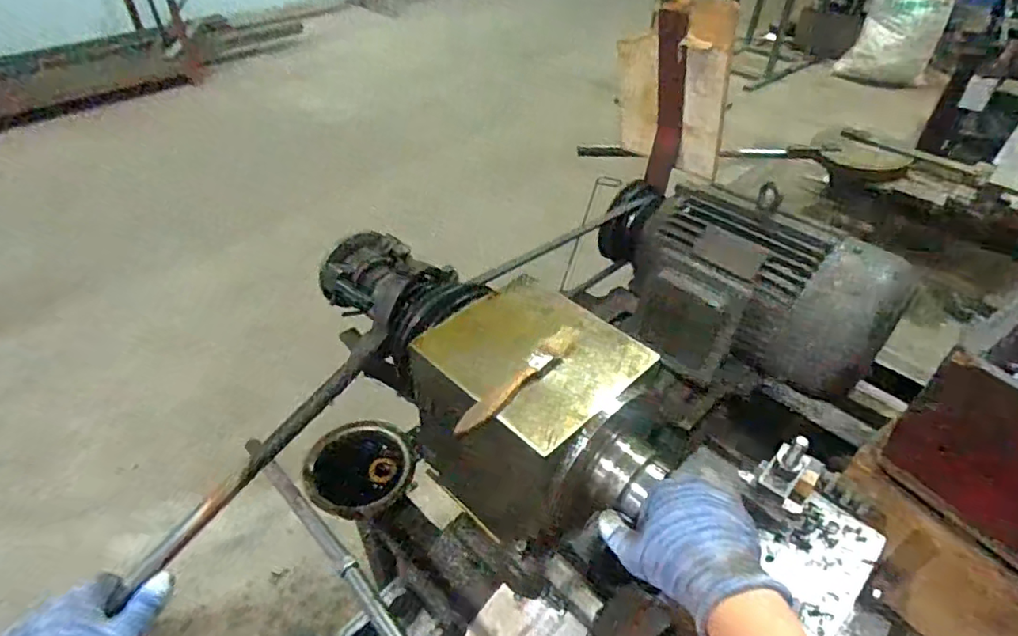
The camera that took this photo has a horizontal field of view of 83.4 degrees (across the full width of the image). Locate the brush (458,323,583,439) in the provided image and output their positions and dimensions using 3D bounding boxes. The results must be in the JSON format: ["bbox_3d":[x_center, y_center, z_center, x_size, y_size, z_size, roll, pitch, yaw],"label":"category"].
[{"bbox_3d":[0.011,0.050,0.483,0.020,0.013,0.147,31,49,29],"label":"brush"}]

